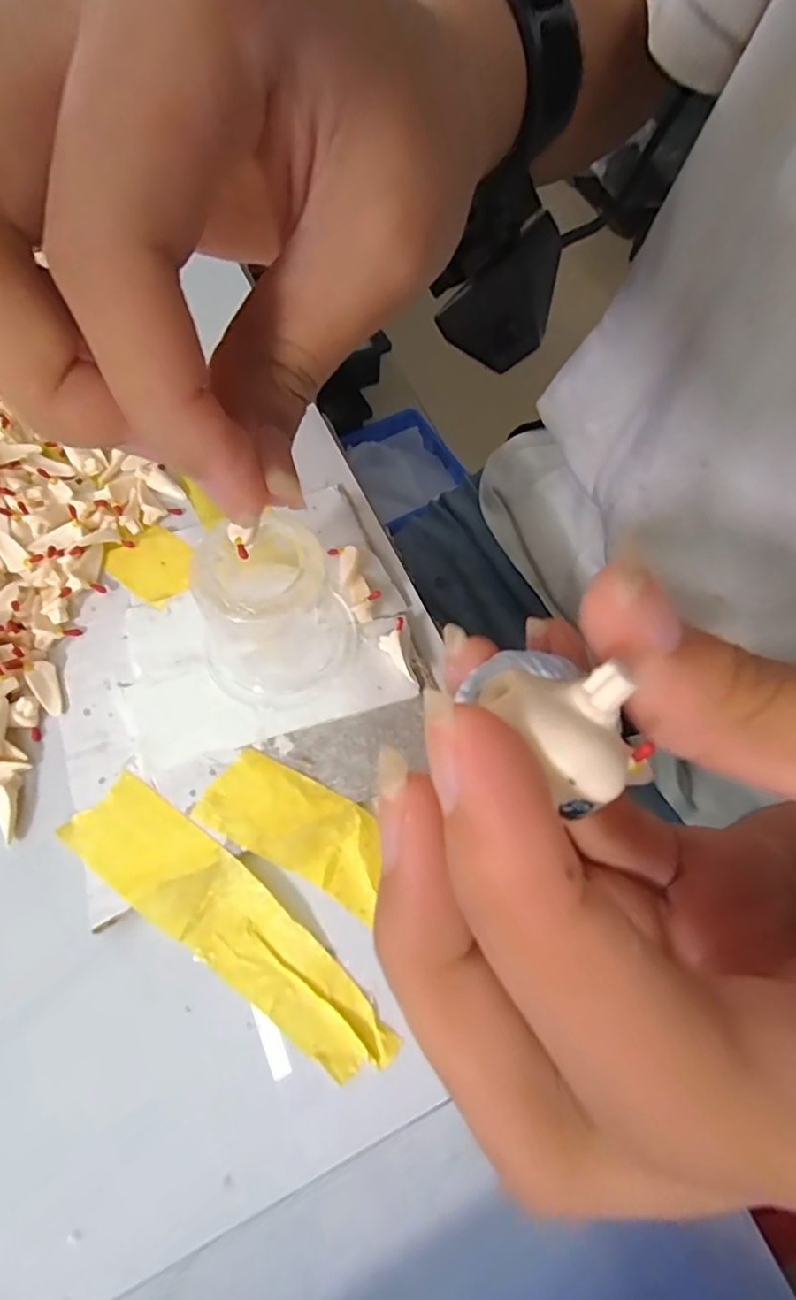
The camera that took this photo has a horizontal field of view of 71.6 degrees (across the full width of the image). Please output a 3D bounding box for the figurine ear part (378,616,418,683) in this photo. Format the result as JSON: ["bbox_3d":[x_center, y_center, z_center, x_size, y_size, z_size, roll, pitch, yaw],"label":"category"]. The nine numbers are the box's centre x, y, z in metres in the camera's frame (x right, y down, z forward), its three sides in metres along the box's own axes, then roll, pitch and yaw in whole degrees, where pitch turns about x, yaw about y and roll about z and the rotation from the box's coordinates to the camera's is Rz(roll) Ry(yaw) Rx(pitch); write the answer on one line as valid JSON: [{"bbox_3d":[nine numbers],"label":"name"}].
[{"bbox_3d":[0.000,0.001,0.140,0.006,0.009,0.016,-11,66,-8],"label":"figurine ear part"}]

